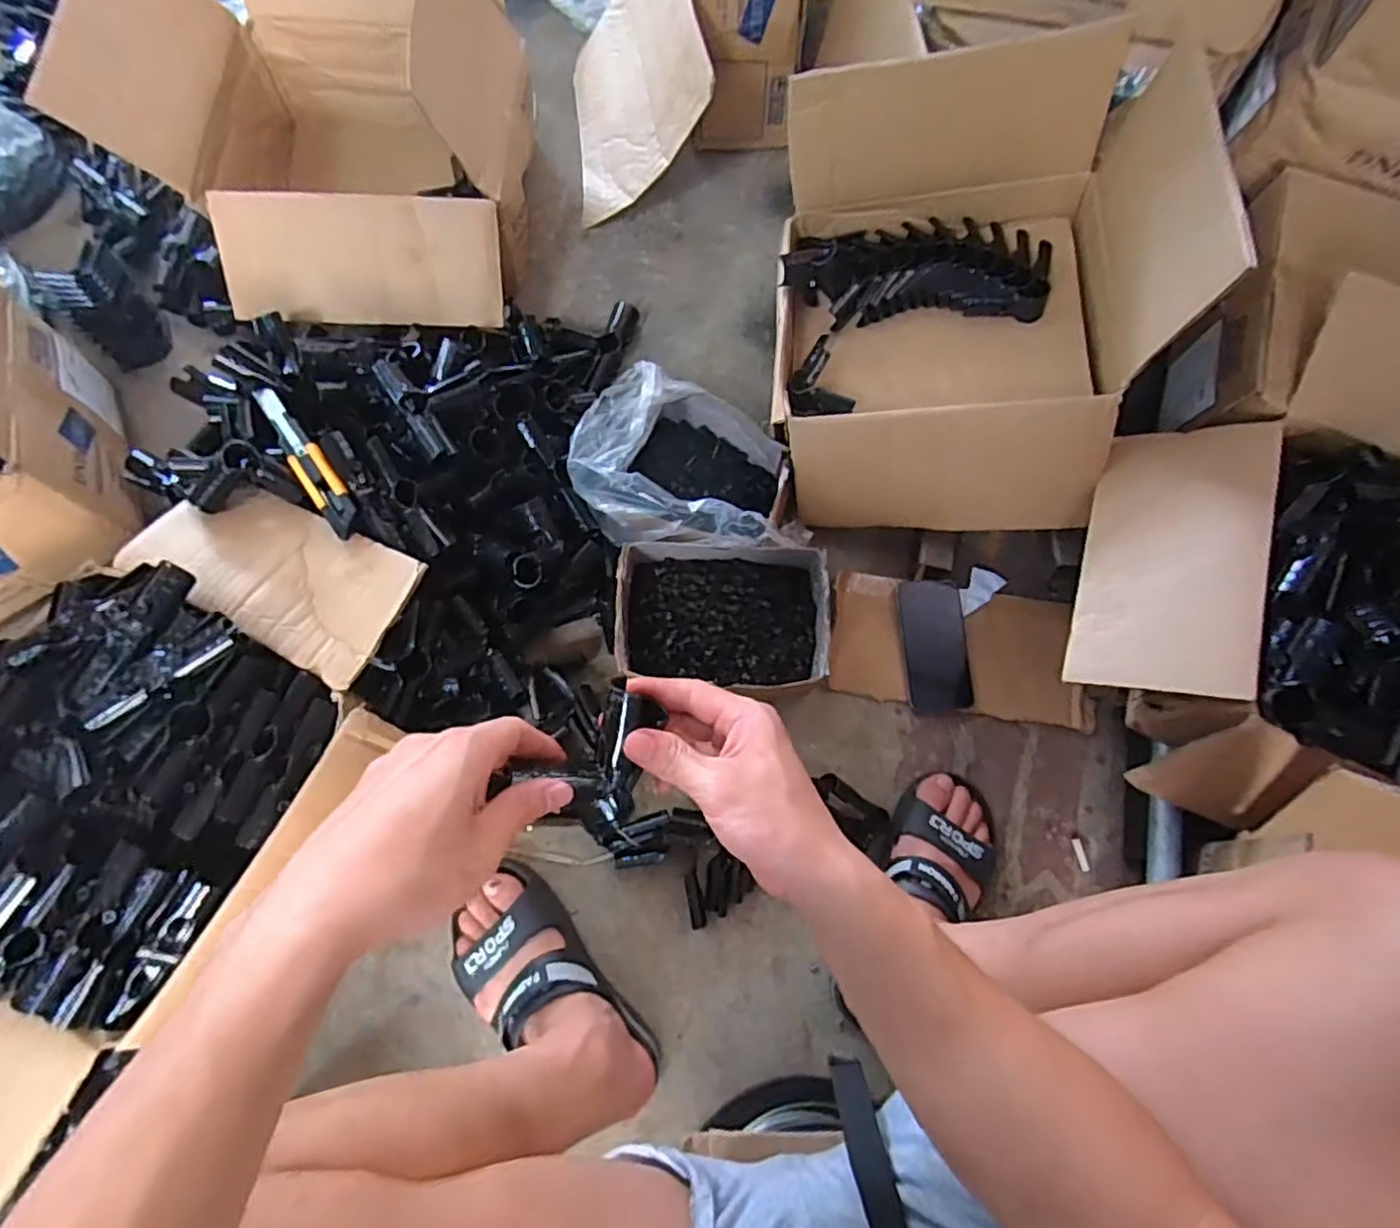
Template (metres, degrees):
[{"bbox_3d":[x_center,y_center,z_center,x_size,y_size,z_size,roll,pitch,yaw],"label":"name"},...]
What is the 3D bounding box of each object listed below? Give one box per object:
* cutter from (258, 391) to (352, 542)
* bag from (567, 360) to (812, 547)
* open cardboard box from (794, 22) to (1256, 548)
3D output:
[{"bbox_3d":[-0.395,-0.158,0.683,0.034,0.009,0.195,-34,77,-10],"label":"cutter"},{"bbox_3d":[-0.009,-0.159,0.743,0.244,0.120,0.195,1,74,0],"label":"bag"},{"bbox_3d":[0.249,-0.316,0.676,0.331,0.272,0.396,4,74,0],"label":"open cardboard box"}]

